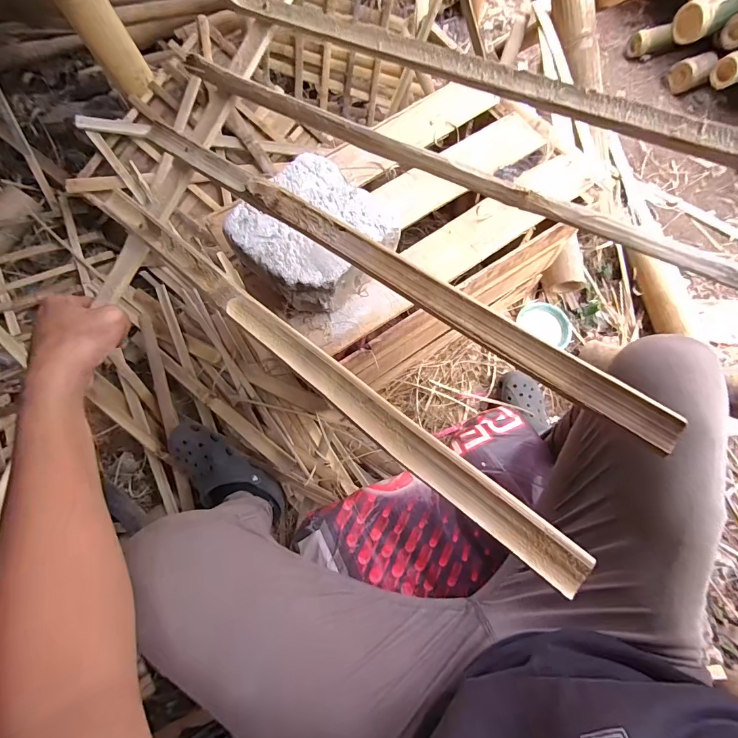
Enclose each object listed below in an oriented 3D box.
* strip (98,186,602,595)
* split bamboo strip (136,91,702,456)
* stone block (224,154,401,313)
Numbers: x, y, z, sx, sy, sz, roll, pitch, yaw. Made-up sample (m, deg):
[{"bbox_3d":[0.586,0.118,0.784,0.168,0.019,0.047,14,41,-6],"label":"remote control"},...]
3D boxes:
[{"bbox_3d":[-0.070,-0.024,0.289,0.482,0.006,0.028,37,87,23],"label":"strip"},{"bbox_3d":[-0.033,-0.110,0.299,0.526,0.009,0.026,37,98,21],"label":"split bamboo strip"},{"bbox_3d":[-0.087,-0.199,0.581,0.198,0.092,0.202,41,80,14],"label":"stone block"}]

